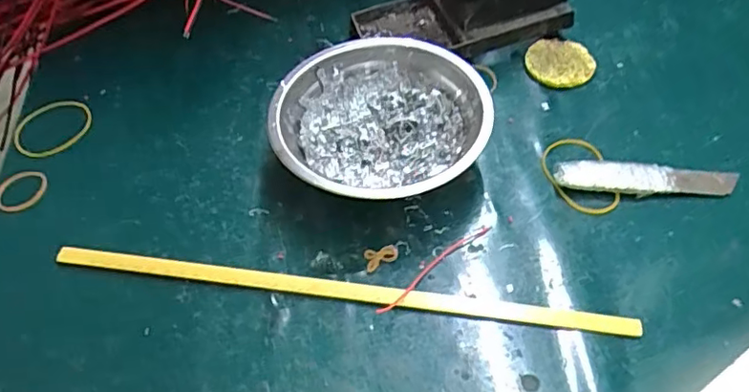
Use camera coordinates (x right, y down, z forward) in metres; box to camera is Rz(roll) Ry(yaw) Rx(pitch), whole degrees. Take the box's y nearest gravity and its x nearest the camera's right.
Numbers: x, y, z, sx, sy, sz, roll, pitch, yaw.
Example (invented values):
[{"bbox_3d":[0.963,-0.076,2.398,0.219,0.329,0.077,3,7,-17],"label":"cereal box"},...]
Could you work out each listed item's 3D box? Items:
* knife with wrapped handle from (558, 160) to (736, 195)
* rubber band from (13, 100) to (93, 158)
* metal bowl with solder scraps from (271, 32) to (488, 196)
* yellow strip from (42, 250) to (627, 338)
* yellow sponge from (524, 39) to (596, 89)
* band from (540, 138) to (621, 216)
[{"bbox_3d":[0.161,-0.011,0.356,0.104,0.008,0.023,2,53,5],"label":"knife with wrapped handle"},{"bbox_3d":[-0.215,-0.046,0.403,0.043,0.009,0.054,10,54,4],"label":"rubber band"},{"bbox_3d":[0.005,-0.041,0.367,0.123,0.042,0.124,-2,53,2],"label":"metal bowl with solder scraps"},{"bbox_3d":[-0.022,0.050,0.322,0.309,0.007,0.012,6,53,8],"label":"yellow strip"},{"bbox_3d":[0.130,-0.093,0.419,0.047,0.008,0.044,4,53,7],"label":"yellow sponge"},{"bbox_3d":[0.123,-0.014,0.363,0.037,0.004,0.056,-5,53,0],"label":"band"}]

